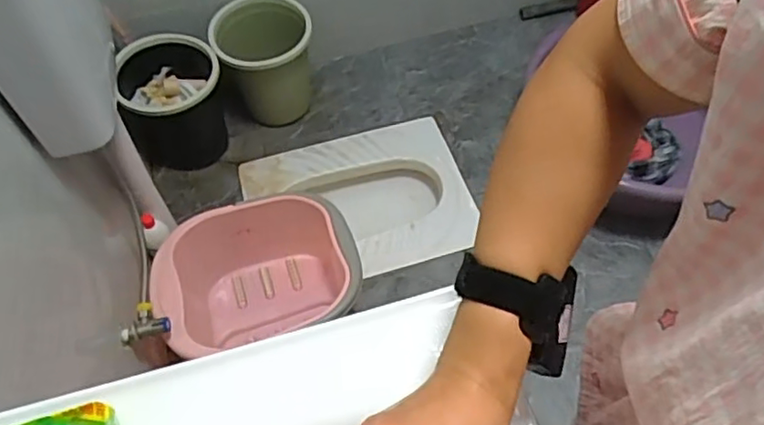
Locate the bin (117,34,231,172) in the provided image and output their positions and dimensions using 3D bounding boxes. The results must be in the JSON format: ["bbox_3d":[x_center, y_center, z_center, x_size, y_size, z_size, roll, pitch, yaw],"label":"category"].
[{"bbox_3d":[-0.529,-0.264,1.604,0.262,0.278,0.275,-24,59,-13],"label":"bin"}]

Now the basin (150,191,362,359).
[{"bbox_3d":[-0.247,0.157,1.310,0.384,0.263,0.292,-15,57,-8],"label":"basin"}]

